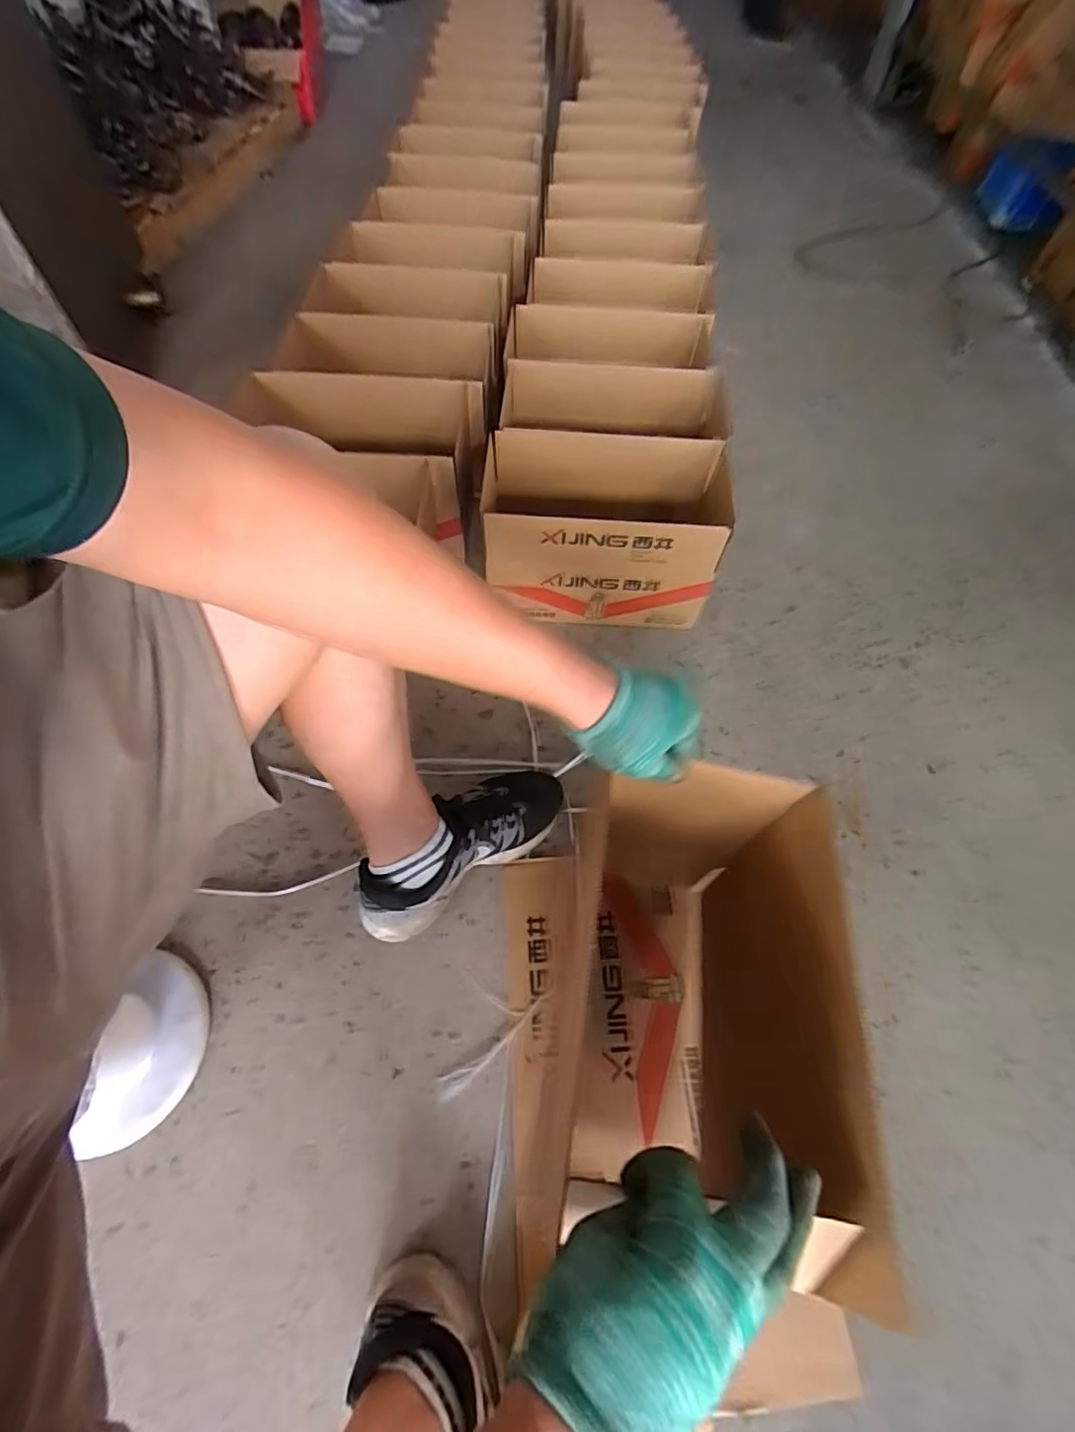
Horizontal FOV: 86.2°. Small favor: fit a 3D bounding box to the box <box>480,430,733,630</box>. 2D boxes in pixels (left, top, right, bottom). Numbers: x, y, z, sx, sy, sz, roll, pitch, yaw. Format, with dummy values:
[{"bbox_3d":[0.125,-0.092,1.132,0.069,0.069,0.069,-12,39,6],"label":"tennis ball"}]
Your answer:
[{"bbox_3d":[0.094,-0.286,0.917,0.363,0.229,0.196,2,60,0],"label":"box"}]

